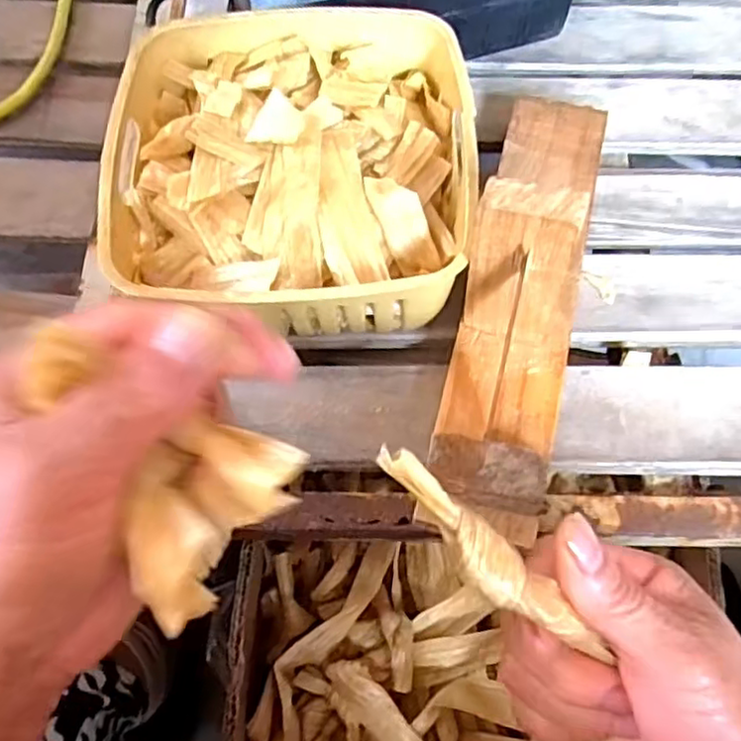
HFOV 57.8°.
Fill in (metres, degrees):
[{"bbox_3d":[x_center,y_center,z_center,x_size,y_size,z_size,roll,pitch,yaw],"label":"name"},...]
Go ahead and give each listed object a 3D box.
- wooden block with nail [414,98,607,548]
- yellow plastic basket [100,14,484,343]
[{"bbox_3d":[0.084,-0.066,0.338,0.060,0.122,0.261,13,67,6],"label":"wooden block with nail"},{"bbox_3d":[-0.041,-0.103,0.375,0.183,0.080,0.183,2,66,-3],"label":"yellow plastic basket"}]

